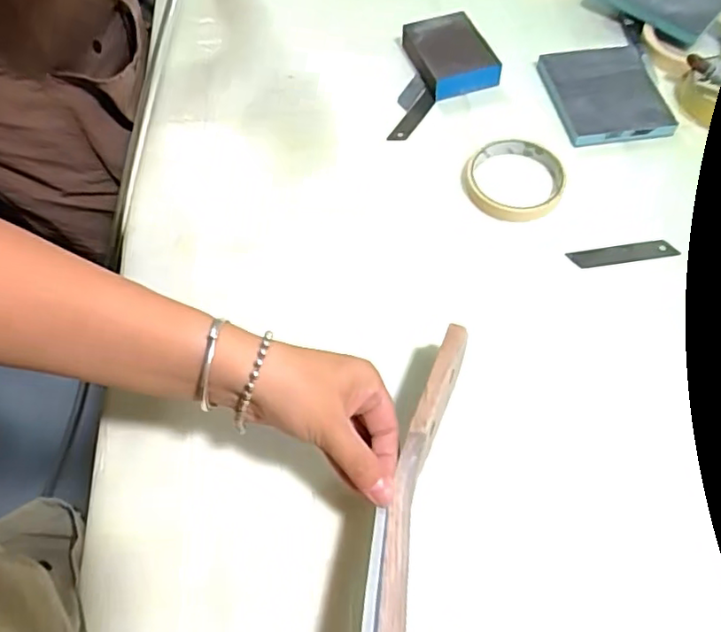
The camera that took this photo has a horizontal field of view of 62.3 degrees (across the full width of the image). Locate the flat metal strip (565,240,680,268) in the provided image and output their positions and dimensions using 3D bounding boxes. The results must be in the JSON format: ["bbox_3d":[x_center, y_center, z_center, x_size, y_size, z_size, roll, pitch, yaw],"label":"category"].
[{"bbox_3d":[0.217,-0.051,0.494,0.087,0.006,0.015,-8,79,-4],"label":"flat metal strip"}]

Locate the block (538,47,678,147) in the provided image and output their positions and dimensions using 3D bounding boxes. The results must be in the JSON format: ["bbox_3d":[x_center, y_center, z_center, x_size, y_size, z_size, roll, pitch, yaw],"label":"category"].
[{"bbox_3d":[0.231,-0.213,0.569,0.100,0.015,0.114,-8,60,-1],"label":"block"}]

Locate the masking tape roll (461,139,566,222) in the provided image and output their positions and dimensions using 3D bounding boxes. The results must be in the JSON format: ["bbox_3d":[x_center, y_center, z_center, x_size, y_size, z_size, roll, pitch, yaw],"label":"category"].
[{"bbox_3d":[0.135,-0.120,0.525,0.084,0.022,0.080,-1,60,2],"label":"masking tape roll"}]

